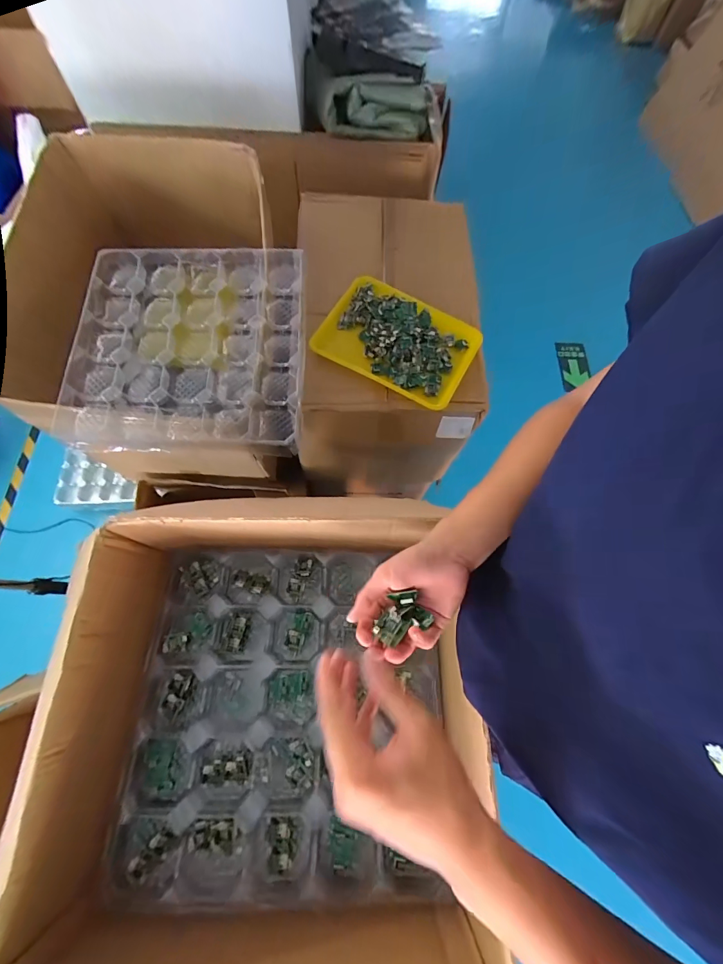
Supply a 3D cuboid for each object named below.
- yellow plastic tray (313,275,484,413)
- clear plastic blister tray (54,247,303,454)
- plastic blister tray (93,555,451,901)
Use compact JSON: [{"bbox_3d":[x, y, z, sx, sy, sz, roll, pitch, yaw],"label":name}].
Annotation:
[{"bbox_3d":[0.082,-0.320,0.819,0.337,0.042,0.241,25,70,8],"label":"yellow plastic tray"},{"bbox_3d":[-0.317,-0.245,0.674,0.402,0.062,0.390,0,78,-3],"label":"clear plastic blister tray"},{"bbox_3d":[-0.099,0.296,0.505,0.396,0.067,0.398,2,69,-1],"label":"plastic blister tray"}]

